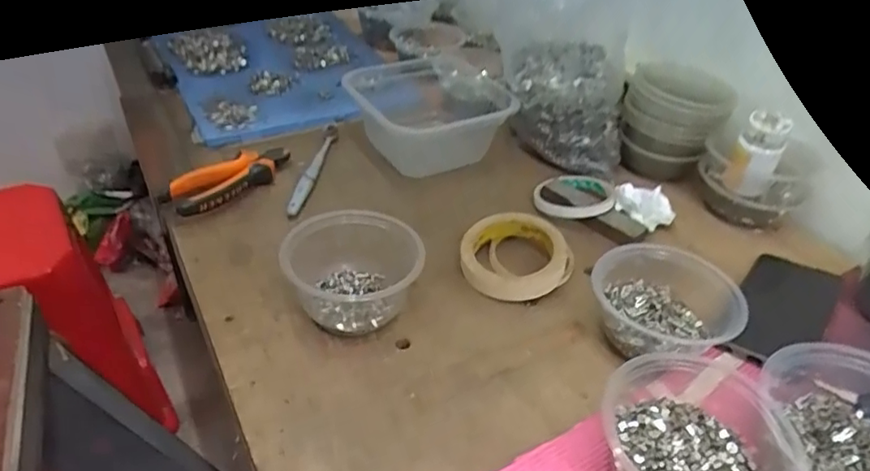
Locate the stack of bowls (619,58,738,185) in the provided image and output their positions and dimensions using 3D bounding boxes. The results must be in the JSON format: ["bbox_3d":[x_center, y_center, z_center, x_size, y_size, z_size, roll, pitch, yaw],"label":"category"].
[{"bbox_3d":[0.288,-0.140,0.704,0.118,0.108,0.102,16,40,15],"label":"stack of bowls"}]

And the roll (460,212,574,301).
[{"bbox_3d":[0.081,0.019,0.566,0.104,0.035,0.104,2,39,-2],"label":"roll"}]

